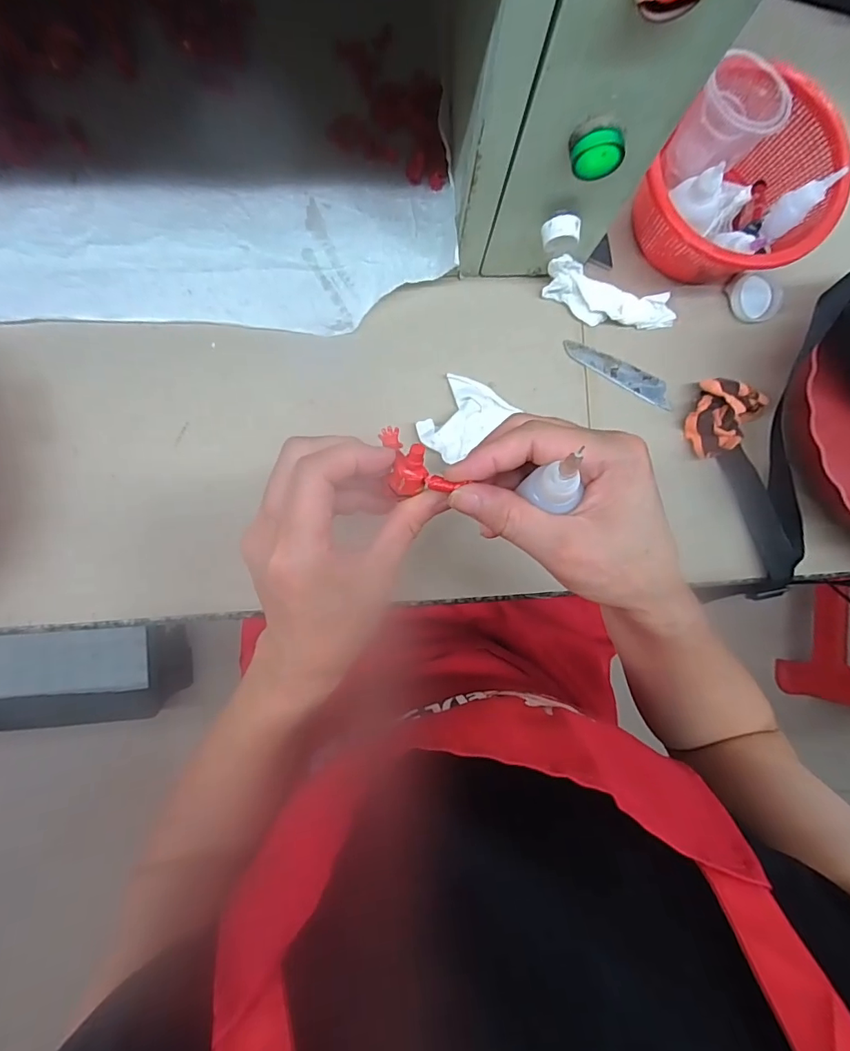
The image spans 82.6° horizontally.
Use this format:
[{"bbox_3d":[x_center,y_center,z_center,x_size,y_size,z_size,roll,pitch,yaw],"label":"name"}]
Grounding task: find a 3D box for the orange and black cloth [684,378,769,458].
[{"bbox_3d":[0.248,-0.094,0.404,0.058,0.033,0.057,-25,94,-4],"label":"orange and black cloth"}]

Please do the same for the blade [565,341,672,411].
[{"bbox_3d":[0.166,-0.131,0.411,0.103,0.004,0.020,28,89,-6],"label":"blade"}]

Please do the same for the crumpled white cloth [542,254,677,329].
[{"bbox_3d":[0.155,-0.186,0.399,0.114,0.027,0.034,12,91,-6],"label":"crumpled white cloth"}]

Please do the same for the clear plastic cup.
[{"bbox_3d":[0.223,-0.302,0.362,0.065,0.061,0.059,2,93,-5],"label":"clear plastic cup"}]

